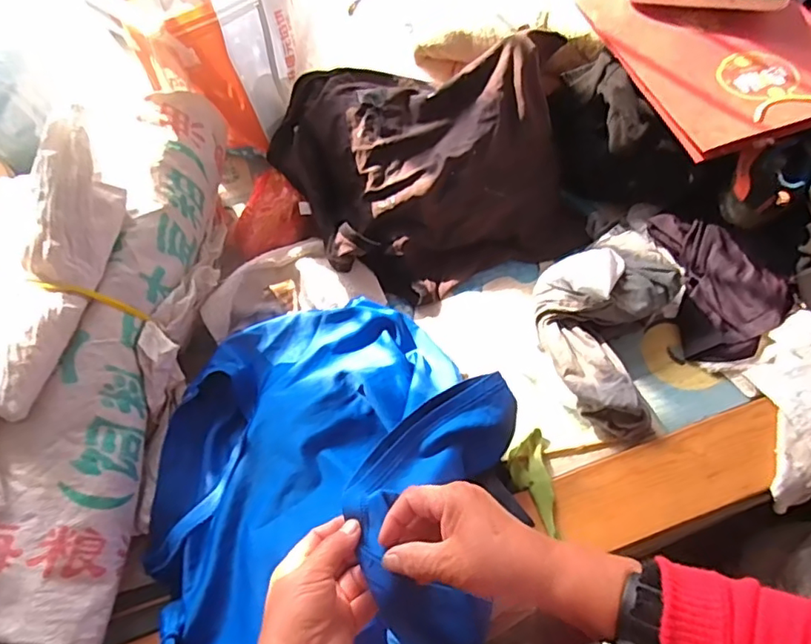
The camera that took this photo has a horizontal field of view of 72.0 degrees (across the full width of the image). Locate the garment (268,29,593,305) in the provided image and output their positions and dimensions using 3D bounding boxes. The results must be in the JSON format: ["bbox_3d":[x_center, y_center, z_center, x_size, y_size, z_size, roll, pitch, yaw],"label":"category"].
[{"bbox_3d":[0.031,-0.250,0.827,0.384,0.197,0.361,-2,61,3],"label":"garment"}]

